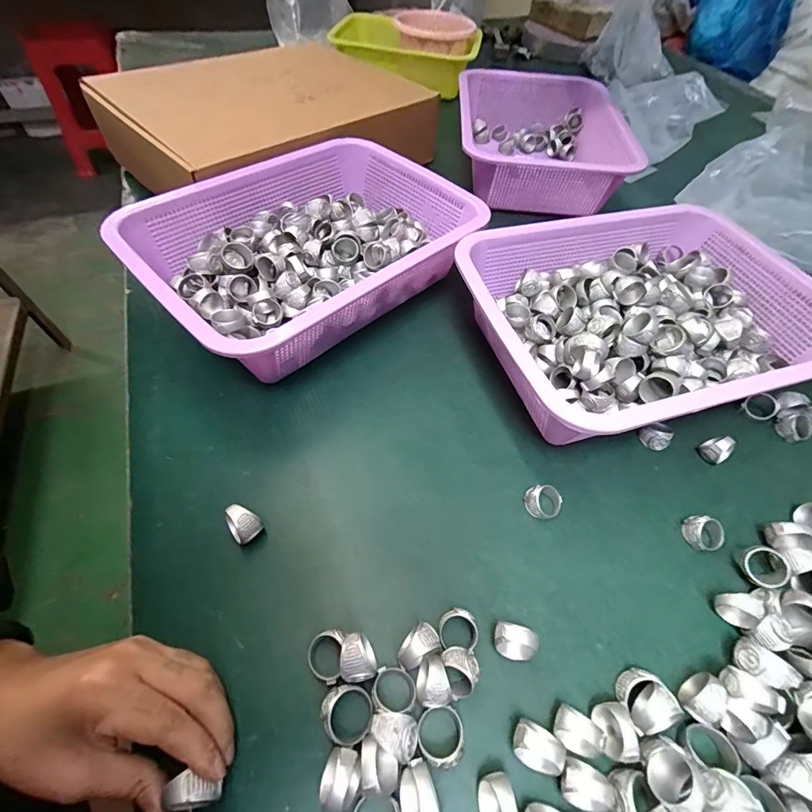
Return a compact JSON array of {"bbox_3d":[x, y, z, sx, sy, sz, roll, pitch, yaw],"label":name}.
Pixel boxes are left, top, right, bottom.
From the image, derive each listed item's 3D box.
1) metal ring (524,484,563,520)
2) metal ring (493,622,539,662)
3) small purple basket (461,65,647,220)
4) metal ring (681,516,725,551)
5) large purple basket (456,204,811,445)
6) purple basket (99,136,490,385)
[{"bbox_3d":[0.103,0.072,0.300,0.024,0.016,0.025,1,55,-2],"label":"metal ring"},{"bbox_3d":[0.065,0.143,0.243,0.027,0.023,0.017,20,57,11],"label":"metal ring"},{"bbox_3d":[0.183,-0.381,0.575,0.219,0.077,0.276,4,55,0],"label":"small purple basket"},{"bbox_3d":[0.217,0.092,0.292,0.022,0.018,0.023,1,55,-2],"label":"metal ring"},{"bbox_3d":[0.217,-0.081,0.370,0.295,0.079,0.223,-13,57,-12],"label":"large purple basket"},{"bbox_3d":[-0.087,-0.152,0.396,0.298,0.087,0.215,-38,65,-25],"label":"purple basket"}]

